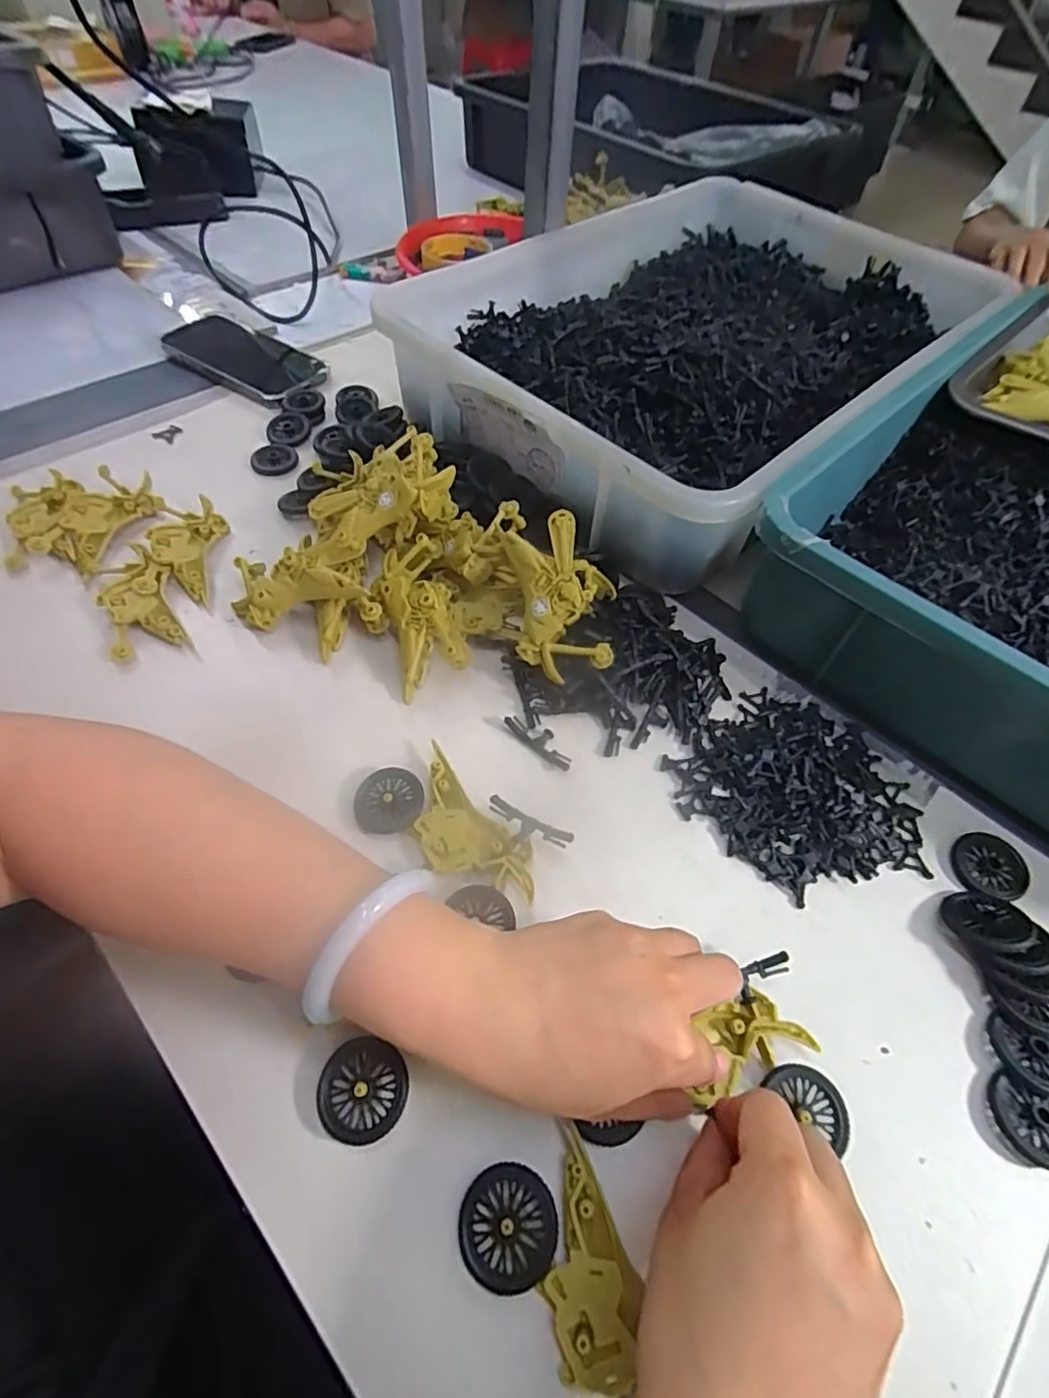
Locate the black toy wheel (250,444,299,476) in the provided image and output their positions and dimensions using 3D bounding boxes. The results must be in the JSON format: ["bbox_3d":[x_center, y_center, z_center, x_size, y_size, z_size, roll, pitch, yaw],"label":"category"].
[{"bbox_3d":[-0.212,-0.202,0.516,0.037,0.006,0.040,-13,56,-12],"label":"black toy wheel"}]

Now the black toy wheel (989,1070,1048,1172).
[{"bbox_3d":[0.223,0.186,0.265,0.035,0.008,0.030,26,57,15],"label":"black toy wheel"}]

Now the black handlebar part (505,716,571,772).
[{"bbox_3d":[0.010,0.024,0.366,0.017,0.007,0.047,-36,64,-25],"label":"black handlebar part"}]

